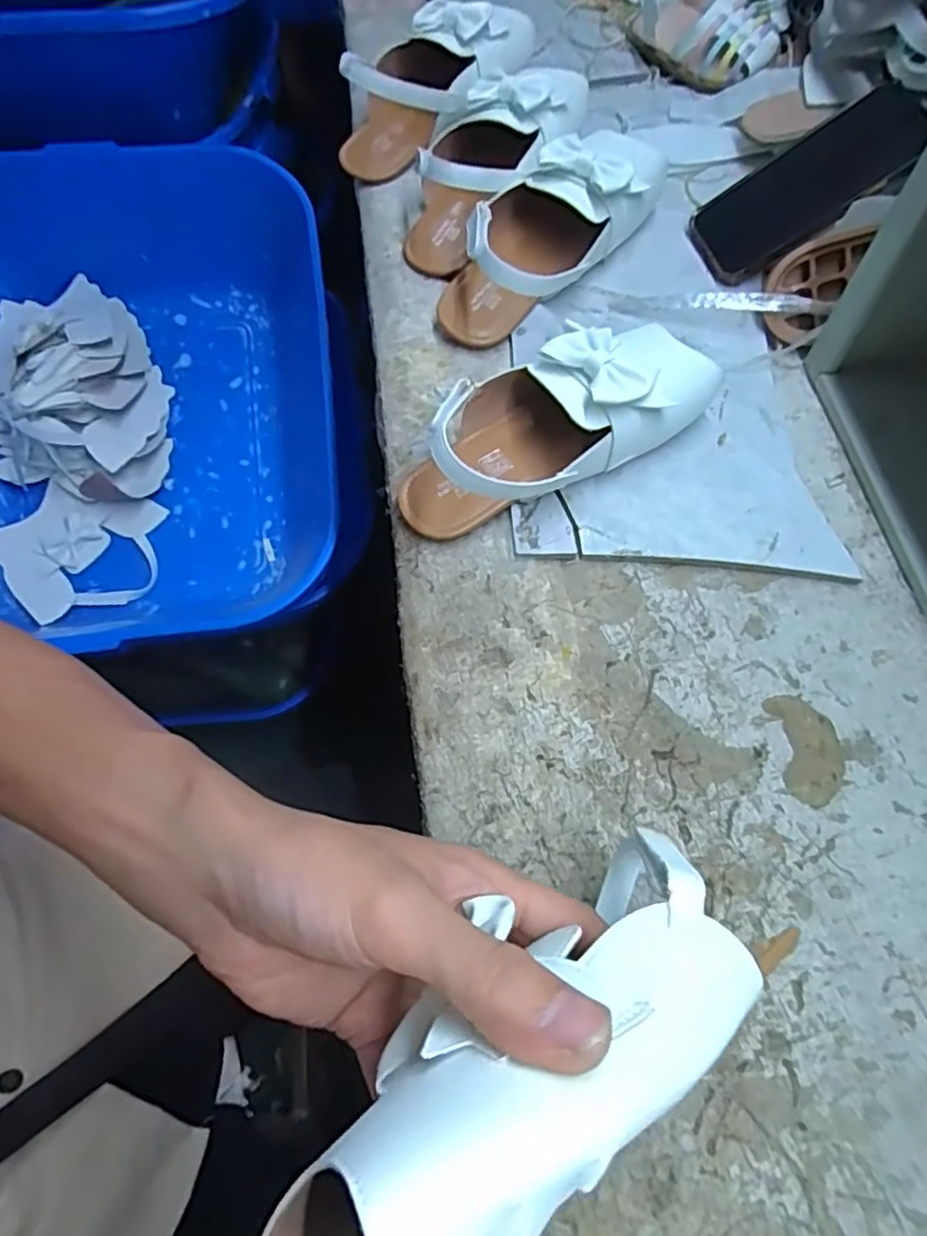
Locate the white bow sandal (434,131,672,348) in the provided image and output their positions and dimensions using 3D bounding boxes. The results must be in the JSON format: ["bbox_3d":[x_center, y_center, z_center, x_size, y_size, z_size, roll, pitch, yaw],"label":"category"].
[{"bbox_3d":[0.064,-0.279,0.473,0.202,0.083,0.084,-42,72,-2],"label":"white bow sandal"}]

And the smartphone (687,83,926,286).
[{"bbox_3d":[0.241,-0.307,0.470,0.147,0.011,0.079,-24,67,30],"label":"smartphone"}]

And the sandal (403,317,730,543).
[{"bbox_3d":[0.053,-0.125,0.408,0.206,0.065,0.091,-29,70,-11],"label":"sandal"}]

